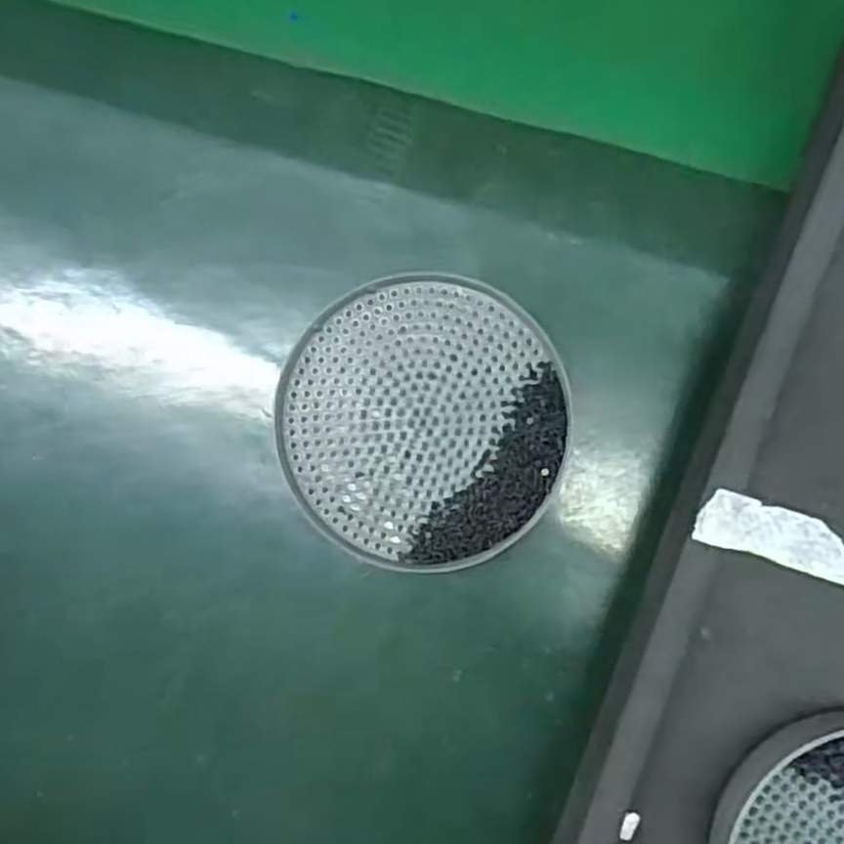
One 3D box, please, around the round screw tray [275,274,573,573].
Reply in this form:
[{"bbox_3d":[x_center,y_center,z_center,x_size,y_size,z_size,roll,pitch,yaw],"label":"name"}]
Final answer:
[{"bbox_3d":[0.001,0.000,0.306,0.110,0.018,0.112,0,91,2],"label":"round screw tray"}]

